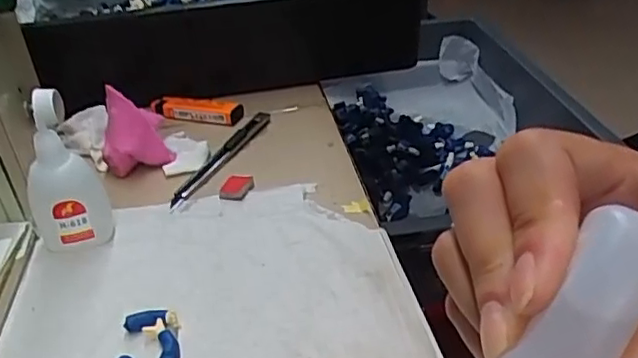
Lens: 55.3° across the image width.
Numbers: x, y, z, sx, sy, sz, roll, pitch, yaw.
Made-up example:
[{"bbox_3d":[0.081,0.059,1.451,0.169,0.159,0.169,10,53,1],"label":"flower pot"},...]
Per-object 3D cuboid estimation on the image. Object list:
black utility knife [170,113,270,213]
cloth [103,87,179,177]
[{"bbox_3d":[-0.076,-0.018,0.465,0.016,0.012,0.130,12,36,23],"label":"black utility knife"},{"bbox_3d":[-0.139,-0.036,0.455,0.046,0.062,0.037,-12,34,-12],"label":"cloth"}]

